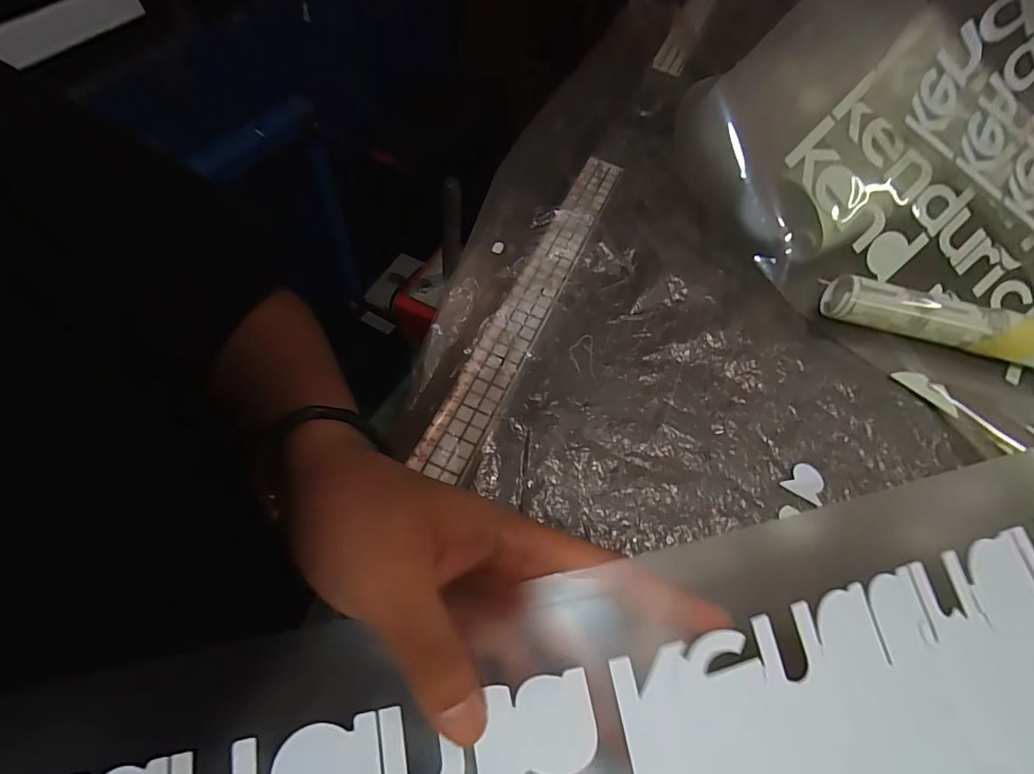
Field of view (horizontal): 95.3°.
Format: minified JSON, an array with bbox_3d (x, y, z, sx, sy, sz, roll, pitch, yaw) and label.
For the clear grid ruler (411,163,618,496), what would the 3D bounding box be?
[{"bbox_3d":[0.015,-0.069,0.322,0.030,0.011,0.294,25,62,4],"label":"clear grid ruler"}]

